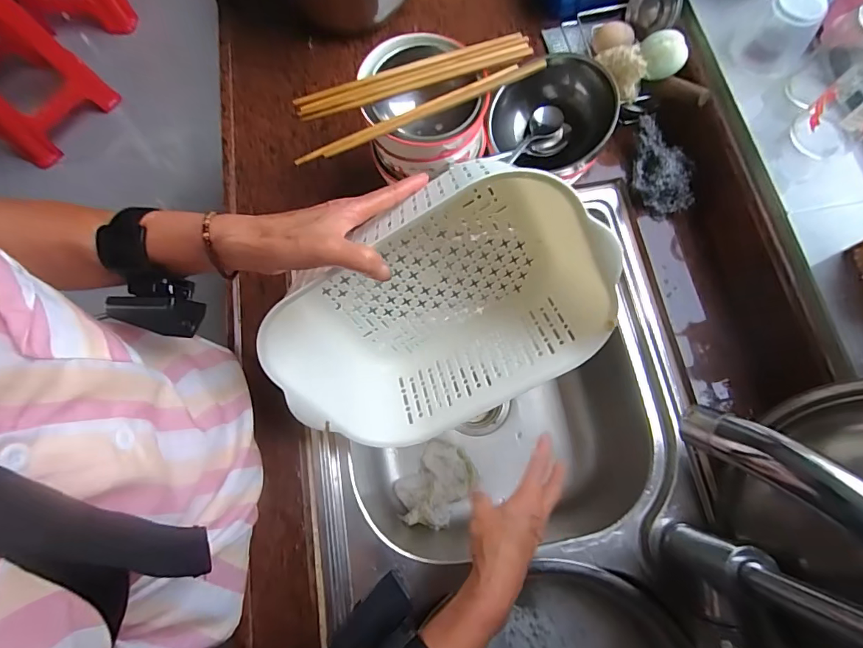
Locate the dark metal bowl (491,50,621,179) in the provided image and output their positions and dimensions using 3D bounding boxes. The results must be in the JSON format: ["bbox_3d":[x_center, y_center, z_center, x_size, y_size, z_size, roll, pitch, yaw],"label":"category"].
[{"bbox_3d":[0.137,-0.229,0.492,0.122,0.089,0.113,0,73,1],"label":"dark metal bowl"}]

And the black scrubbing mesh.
[{"bbox_3d":[0.280,-0.193,0.540,0.066,0.044,0.112,2,73,2],"label":"black scrubbing mesh"}]

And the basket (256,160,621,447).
[{"bbox_3d":[0.021,0.003,0.441,0.303,0.175,0.120,-28,46,12],"label":"basket"}]

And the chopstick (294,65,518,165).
[{"bbox_3d":[-0.021,-0.202,0.422,0.233,0.008,0.011,-26,74,-6],"label":"chopstick"}]

